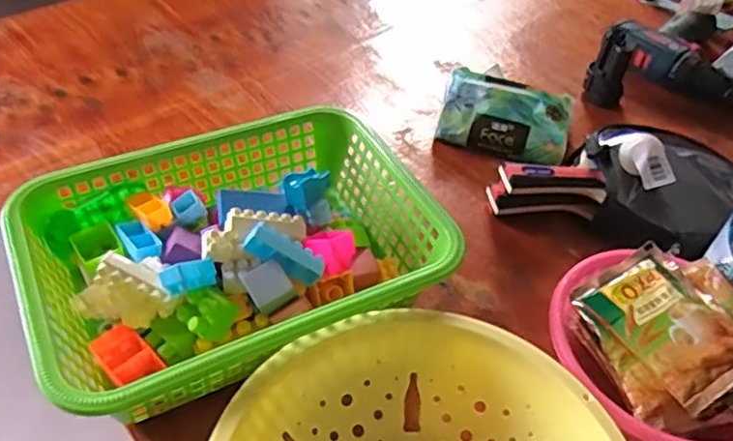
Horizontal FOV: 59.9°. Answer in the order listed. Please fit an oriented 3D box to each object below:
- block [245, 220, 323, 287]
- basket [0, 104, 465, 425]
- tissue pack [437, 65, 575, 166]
[{"bbox_3d":[-0.059,0.024,0.466,0.059,0.022,0.017,31,44,-10],"label":"block"},{"bbox_3d":[-0.099,0.028,0.496,0.291,0.079,0.217,-18,49,-24],"label":"basket"},{"bbox_3d":[0.144,-0.103,0.669,0.130,0.063,0.062,16,45,9],"label":"tissue pack"}]

